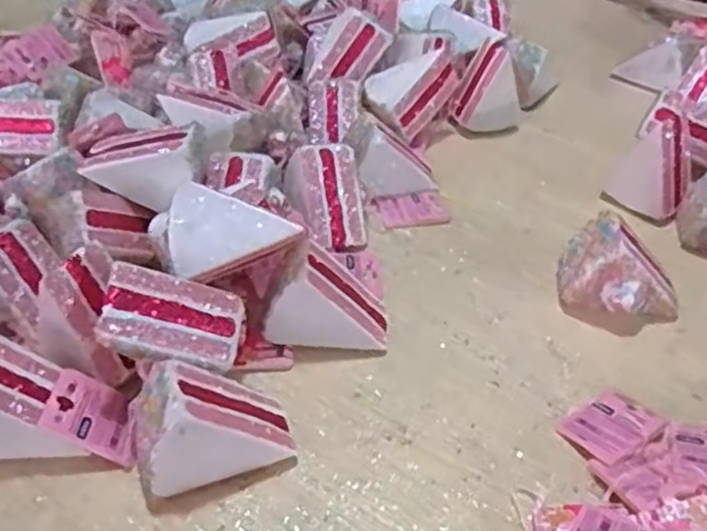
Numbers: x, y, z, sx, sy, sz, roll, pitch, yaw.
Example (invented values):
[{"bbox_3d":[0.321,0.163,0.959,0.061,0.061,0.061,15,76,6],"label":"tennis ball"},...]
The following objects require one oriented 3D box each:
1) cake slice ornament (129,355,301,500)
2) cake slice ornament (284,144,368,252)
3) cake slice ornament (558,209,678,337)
[{"bbox_3d":[-0.082,0.090,0.410,0.086,0.066,0.053,-14,42,-17],"label":"cake slice ornament"},{"bbox_3d":[-0.022,-0.056,0.585,0.061,0.063,0.085,-7,41,-10],"label":"cake slice ornament"},{"bbox_3d":[0.203,0.005,0.524,0.089,0.066,0.060,14,41,15],"label":"cake slice ornament"}]

